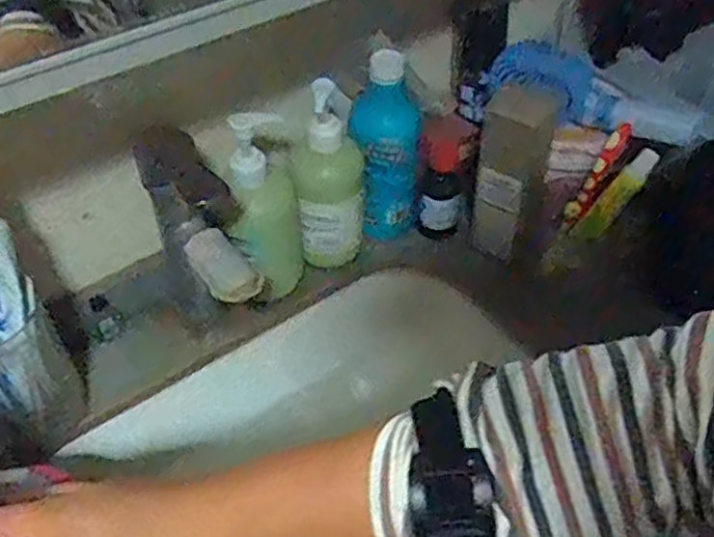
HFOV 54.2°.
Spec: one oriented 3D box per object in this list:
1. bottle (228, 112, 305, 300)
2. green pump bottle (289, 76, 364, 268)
[{"bbox_3d":[-0.080,-0.049,0.598,0.058,0.171,0.062,1,46,1],"label":"bottle"},{"bbox_3d":[-0.025,-0.082,0.624,0.063,0.171,0.052,1,46,1],"label":"green pump bottle"}]

